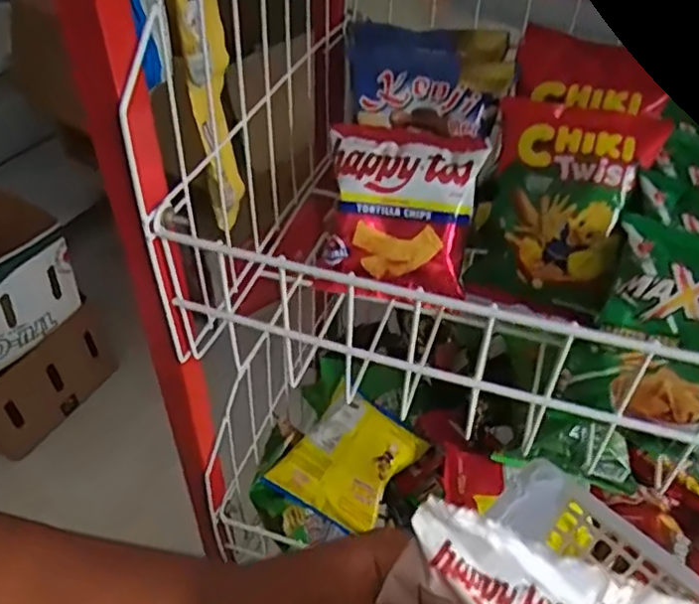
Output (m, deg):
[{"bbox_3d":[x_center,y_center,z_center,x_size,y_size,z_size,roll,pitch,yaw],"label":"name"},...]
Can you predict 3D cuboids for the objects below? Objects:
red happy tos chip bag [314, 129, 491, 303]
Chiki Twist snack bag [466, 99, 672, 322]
[{"bbox_3d":[0.039,-0.067,0.498,0.112,0.129,0.030,8,8,3],"label":"red happy tos chip bag"},{"bbox_3d":[0.155,-0.070,0.490,0.113,0.161,0.037,22,11,34],"label":"Chiki Twist snack bag"}]

